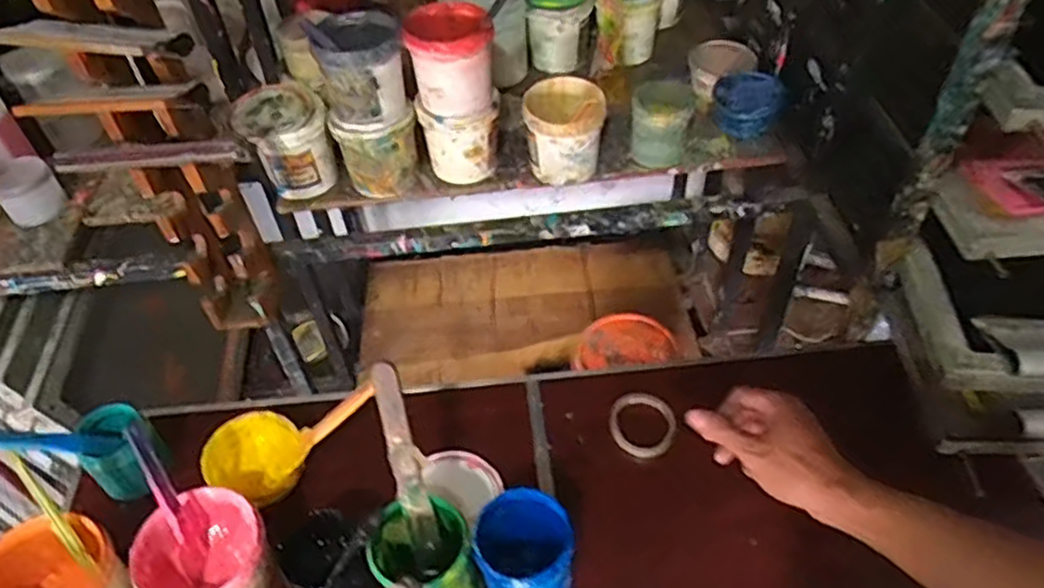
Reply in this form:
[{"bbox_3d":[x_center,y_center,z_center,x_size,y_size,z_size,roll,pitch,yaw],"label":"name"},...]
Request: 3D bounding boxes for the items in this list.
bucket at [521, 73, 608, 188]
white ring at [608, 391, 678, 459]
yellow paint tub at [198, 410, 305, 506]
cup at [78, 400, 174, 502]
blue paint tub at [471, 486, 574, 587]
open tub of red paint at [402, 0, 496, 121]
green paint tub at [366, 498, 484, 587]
[{"bbox_3d":[0.065,-0.259,1.126,0.121,0.133,0.125,0,48,3],"label":"bucket"},{"bbox_3d":[0.160,0.172,0.948,0.085,0.015,0.091,-2,48,2],"label":"white ring"},{"bbox_3d":[-0.327,0.202,0.880,0.109,0.067,0.110,-2,48,2],"label":"yellow paint tub"},{"bbox_3d":[-0.489,0.196,0.881,0.071,0.104,0.083,32,57,28],"label":"cup"},{"bbox_3d":[0.003,0.281,0.756,0.094,0.156,0.099,-2,48,2],"label":"blue paint tub"},{"bbox_3d":[-0.105,-0.345,1.071,0.122,0.135,0.139,-9,48,-5],"label":"open tub of red paint"},{"bbox_3d":[-0.099,0.287,0.751,0.096,0.132,0.109,-17,49,-12],"label":"green paint tub"}]

